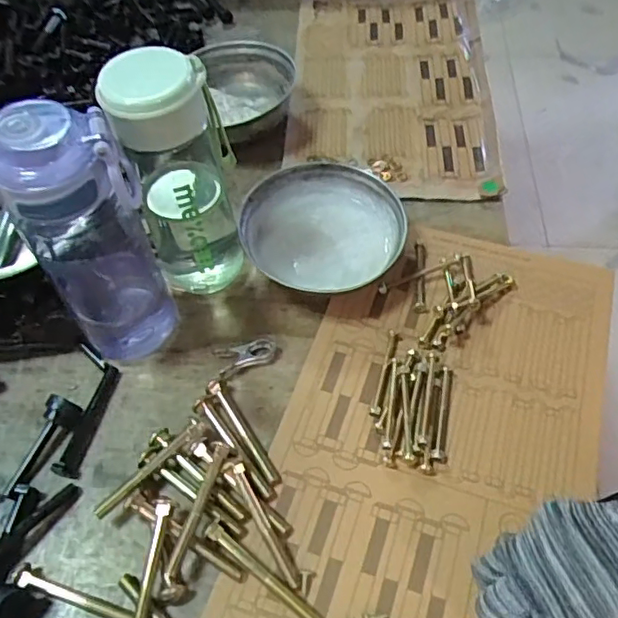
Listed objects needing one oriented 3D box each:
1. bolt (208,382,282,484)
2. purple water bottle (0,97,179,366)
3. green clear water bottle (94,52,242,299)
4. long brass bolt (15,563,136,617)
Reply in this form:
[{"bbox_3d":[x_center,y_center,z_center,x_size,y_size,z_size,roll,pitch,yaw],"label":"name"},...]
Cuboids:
[{"bbox_3d":[-0.051,0.092,0.448,0.009,0.012,0.096,-30,60,-18],"label":"bolt"},{"bbox_3d":[-0.152,-0.047,0.430,0.087,0.213,0.068,-30,59,-14],"label":"purple water bottle"},{"bbox_3d":[-0.098,-0.092,0.460,0.069,0.198,0.064,-23,58,-14],"label":"green clear water bottle"},{"bbox_3d":[-0.156,0.191,0.392,0.085,0.014,0.012,16,57,11],"label":"long brass bolt"}]

